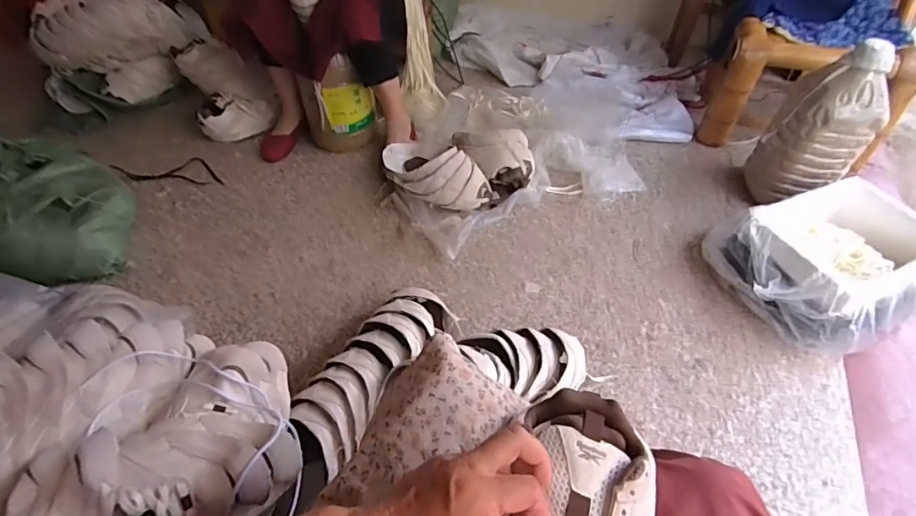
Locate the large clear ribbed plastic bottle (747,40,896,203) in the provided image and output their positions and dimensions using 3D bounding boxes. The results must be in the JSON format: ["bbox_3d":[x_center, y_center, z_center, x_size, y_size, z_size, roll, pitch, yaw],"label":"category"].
[{"bbox_3d":[0.887,-0.317,1.172,0.152,0.368,0.184,1,47,-1],"label":"large clear ribbed plastic bottle"}]

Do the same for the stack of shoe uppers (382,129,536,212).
[{"bbox_3d":[0.002,-0.244,1.261,0.361,0.137,0.263,-13,49,-13],"label":"stack of shoe uppers"}]

